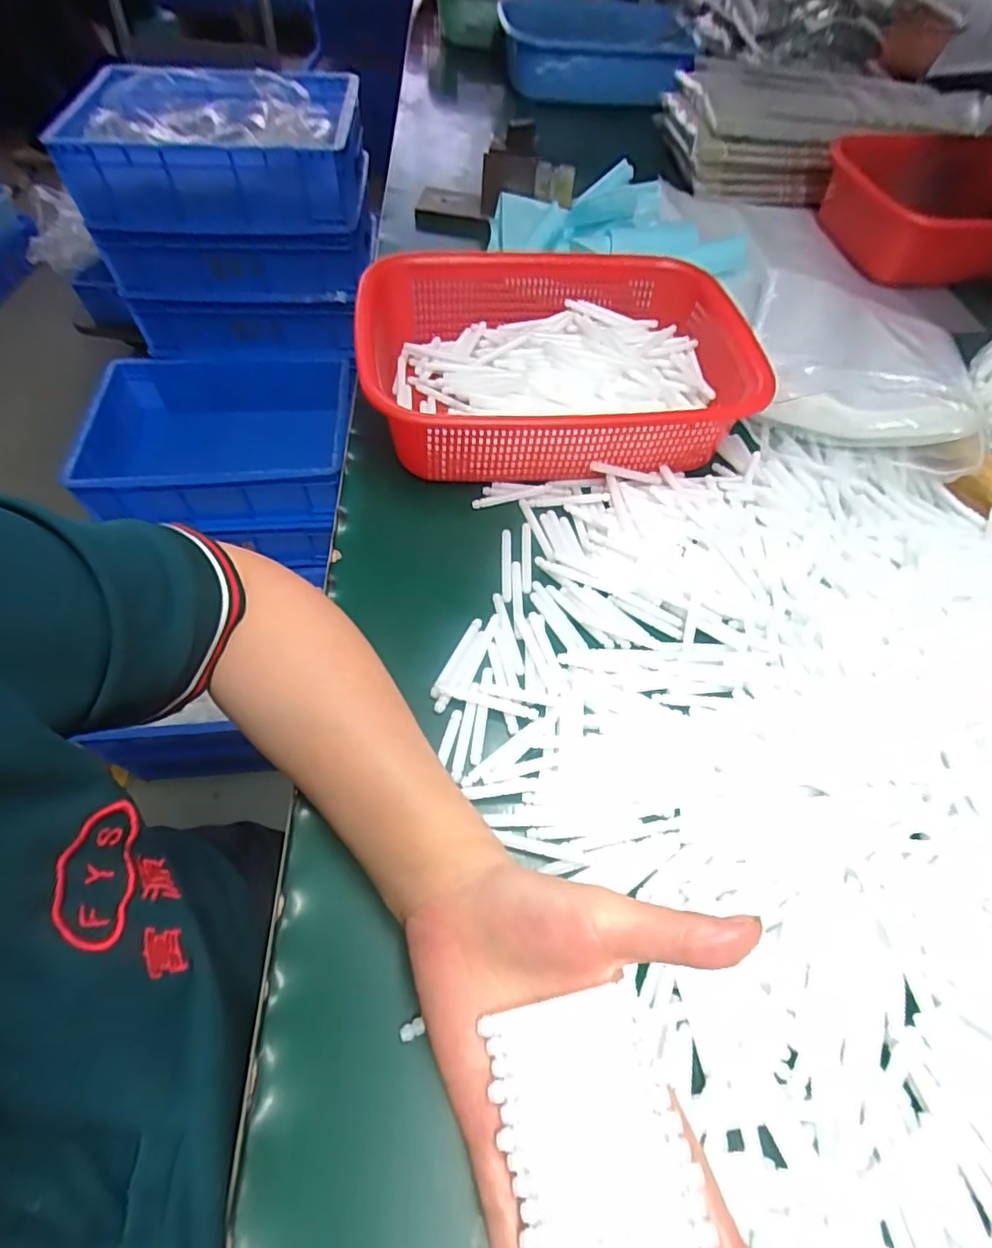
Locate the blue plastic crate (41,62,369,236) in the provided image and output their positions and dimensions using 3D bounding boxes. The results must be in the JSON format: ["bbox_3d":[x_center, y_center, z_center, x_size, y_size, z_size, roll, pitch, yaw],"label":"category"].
[{"bbox_3d":[-0.413,-0.726,0.887,0.401,0.119,0.261,-4,58,-2],"label":"blue plastic crate"}]

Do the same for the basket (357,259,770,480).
[{"bbox_3d":[0.053,-0.205,0.452,0.287,0.075,0.205,-7,58,-4],"label":"basket"}]

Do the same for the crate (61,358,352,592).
[{"bbox_3d":[-0.460,-0.295,0.998,0.436,0.173,0.288,-1,58,0],"label":"crate"}]

